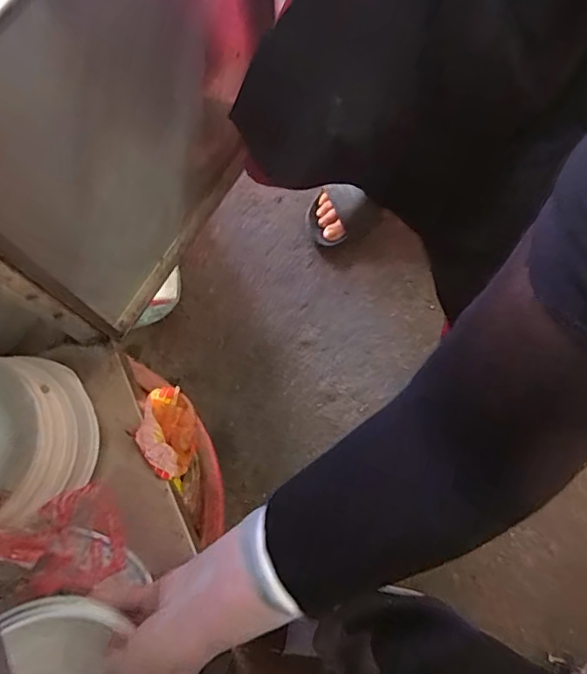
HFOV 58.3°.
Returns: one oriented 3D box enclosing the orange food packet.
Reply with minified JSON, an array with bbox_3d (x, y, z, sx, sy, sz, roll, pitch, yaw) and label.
[{"bbox_3d":[-0.154,0.119,0.650,0.059,0.068,0.121,-3,75,-2],"label":"orange food packet"}]

